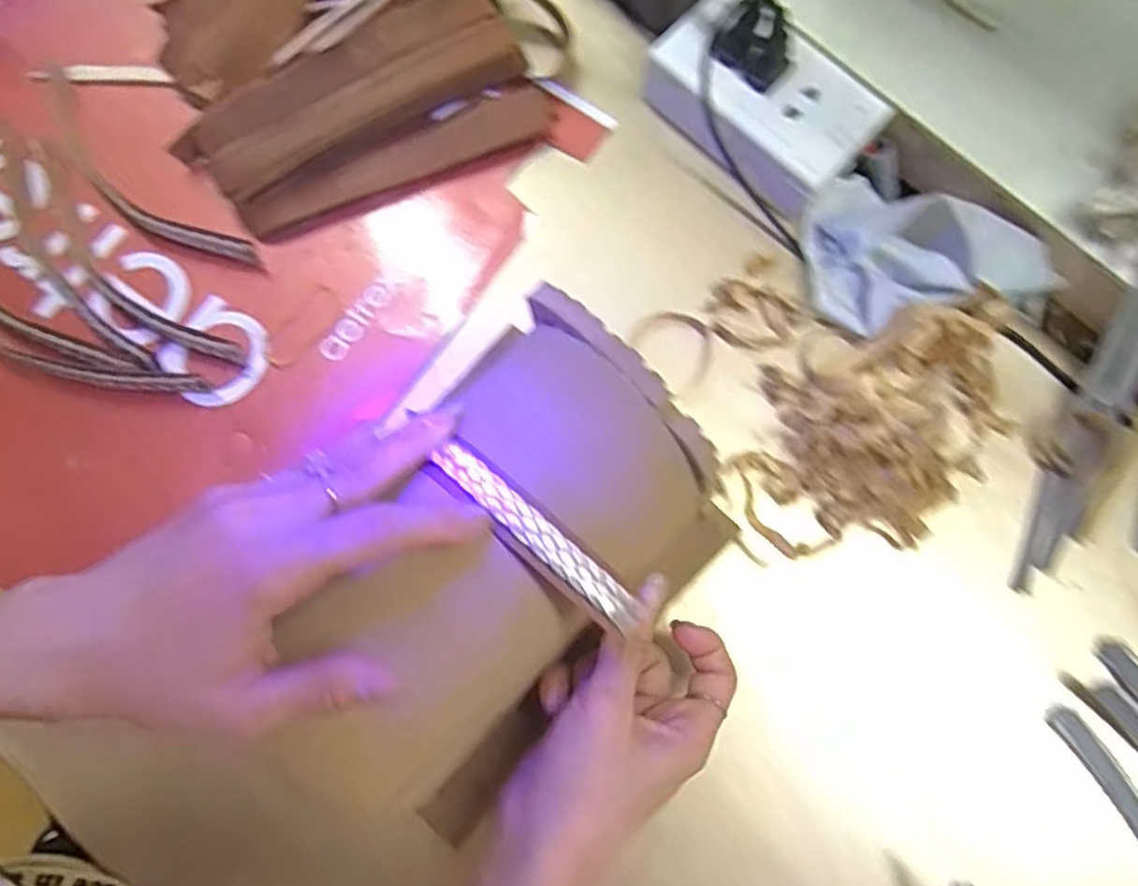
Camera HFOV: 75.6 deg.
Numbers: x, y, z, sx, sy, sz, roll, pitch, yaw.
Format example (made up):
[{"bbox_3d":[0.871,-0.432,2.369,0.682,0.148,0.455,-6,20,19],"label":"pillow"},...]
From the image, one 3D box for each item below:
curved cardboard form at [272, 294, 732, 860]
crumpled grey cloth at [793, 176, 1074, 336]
[{"bbox_3d":[-0.030,0.060,0.315,0.127,0.116,0.205,43,82,9],"label":"curved cardboard form"},{"bbox_3d":[0.189,-0.096,0.396,0.129,0.043,0.086,32,81,7],"label":"crumpled grey cloth"}]

